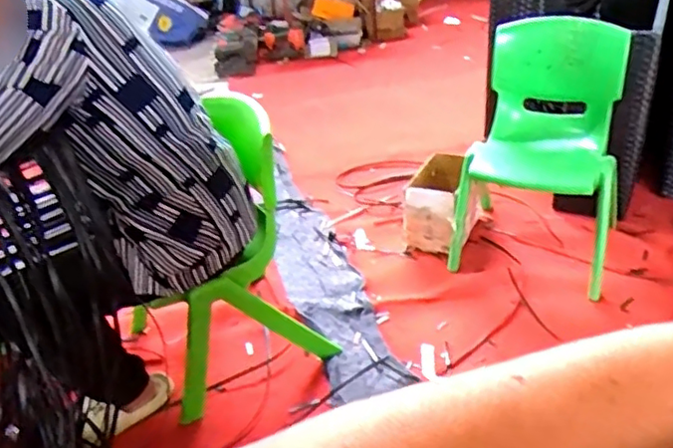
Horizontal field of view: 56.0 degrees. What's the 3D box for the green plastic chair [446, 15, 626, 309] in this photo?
[{"bbox_3d":[0.463,-0.156,1.421,0.333,0.494,0.317,11,34,25],"label":"green plastic chair"}]

